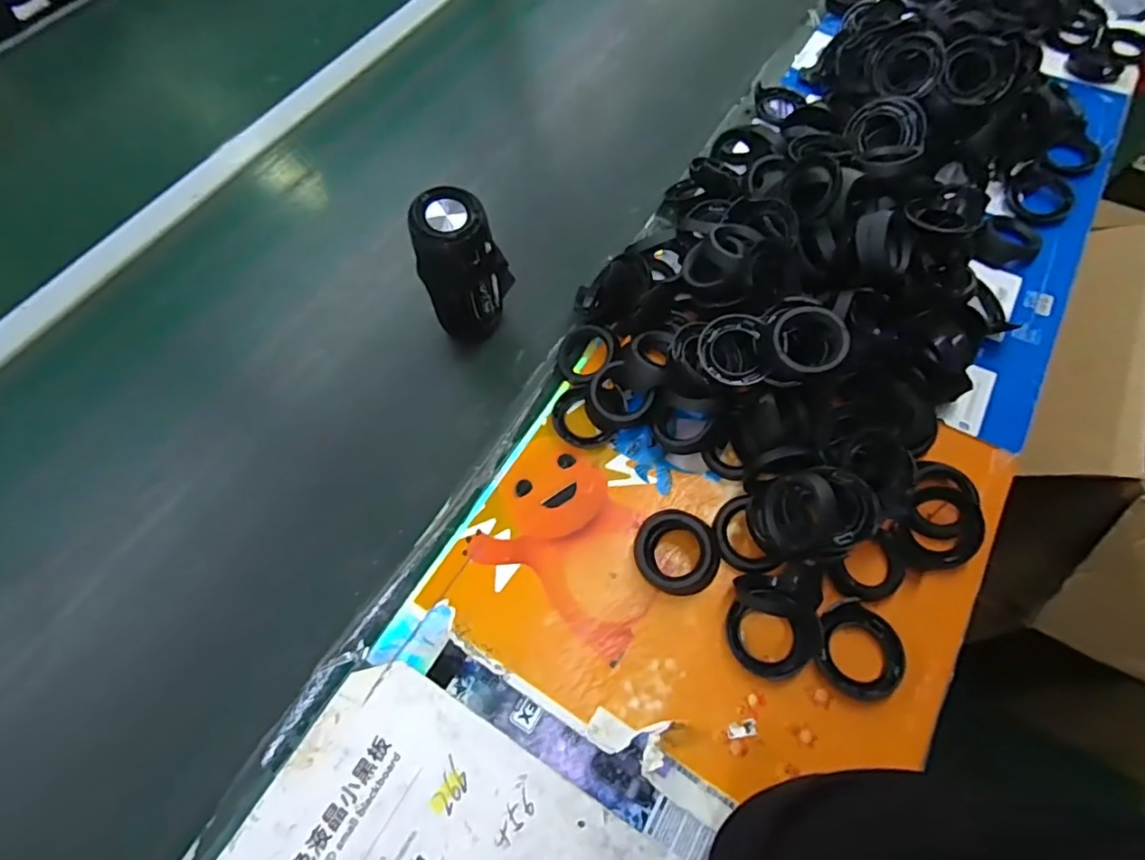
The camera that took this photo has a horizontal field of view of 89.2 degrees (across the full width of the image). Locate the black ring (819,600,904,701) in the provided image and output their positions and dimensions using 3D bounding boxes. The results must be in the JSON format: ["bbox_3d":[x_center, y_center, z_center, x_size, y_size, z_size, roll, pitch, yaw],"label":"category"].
[{"bbox_3d":[0.212,0.161,0.425,0.057,0.014,0.064,8,63,7],"label":"black ring"}]

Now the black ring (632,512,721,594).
[{"bbox_3d":[0.082,0.096,0.454,0.063,0.034,0.063,-1,62,2],"label":"black ring"}]

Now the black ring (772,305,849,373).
[{"bbox_3d":[0.182,-0.070,0.442,0.055,0.014,0.053,-1,62,2],"label":"black ring"}]

